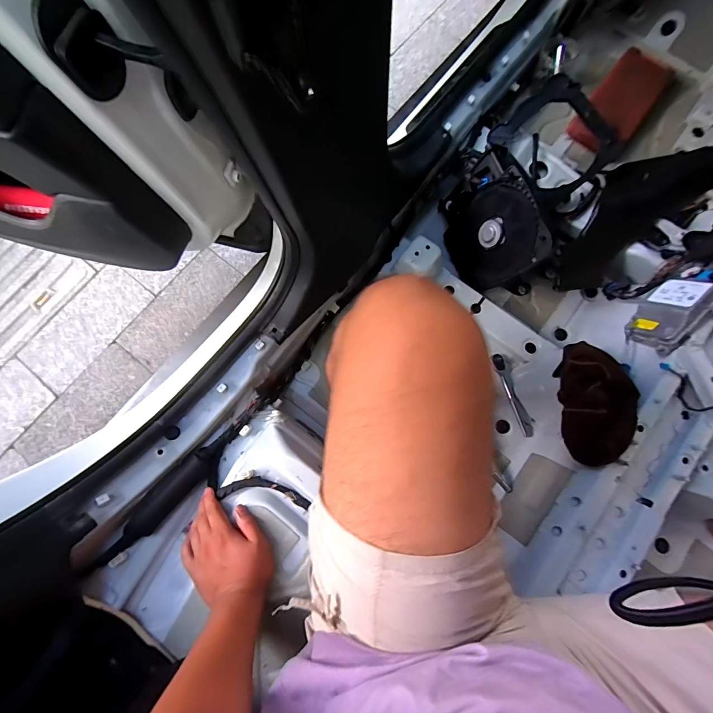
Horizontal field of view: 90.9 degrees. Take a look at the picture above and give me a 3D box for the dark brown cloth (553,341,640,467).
[{"bbox_3d":[0.455,0.083,0.666,0.112,0.065,0.237,3,79,0],"label":"dark brown cloth"}]

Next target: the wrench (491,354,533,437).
[{"bbox_3d":[0.352,0.086,0.790,0.033,0.020,0.191,-17,80,-4],"label":"wrench"}]

